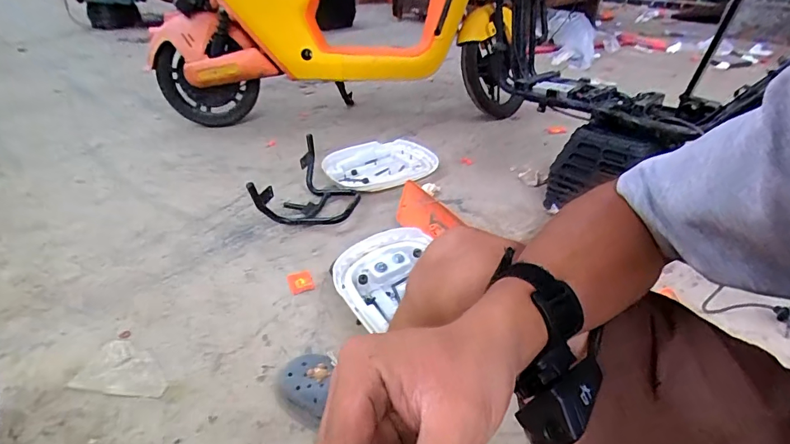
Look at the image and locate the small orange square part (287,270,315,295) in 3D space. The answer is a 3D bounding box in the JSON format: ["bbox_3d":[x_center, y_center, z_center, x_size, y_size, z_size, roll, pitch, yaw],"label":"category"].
[{"bbox_3d":[-0.214,0.135,0.995,0.052,0.004,0.073,-13,36,-18],"label":"small orange square part"}]

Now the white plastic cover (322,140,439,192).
[{"bbox_3d":[-0.037,-0.193,1.443,0.379,0.049,0.271,-20,39,-27],"label":"white plastic cover"}]

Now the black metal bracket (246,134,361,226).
[{"bbox_3d":[-0.241,-0.080,1.188,0.236,0.152,0.305,18,38,25],"label":"black metal bracket"}]

